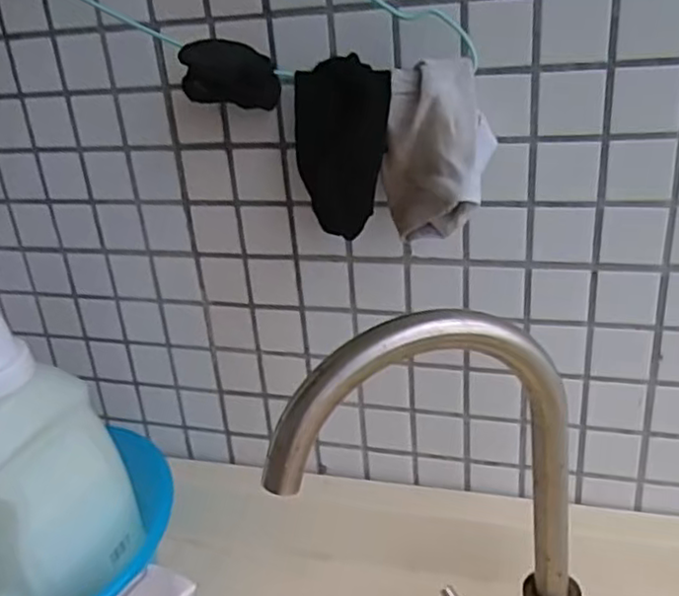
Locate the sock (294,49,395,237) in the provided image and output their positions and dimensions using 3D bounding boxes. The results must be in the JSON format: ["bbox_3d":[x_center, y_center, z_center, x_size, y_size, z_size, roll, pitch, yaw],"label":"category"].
[{"bbox_3d":[0.004,-0.111,0.499,0.063,0.119,0.040,-10,27,-10],"label":"sock"}]

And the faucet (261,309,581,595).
[{"bbox_3d":[0.069,0.158,0.438,0.198,0.323,0.060,-4,27,3],"label":"faucet"}]

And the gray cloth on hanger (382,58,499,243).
[{"bbox_3d":[0.069,-0.102,0.474,0.075,0.116,0.055,-1,27,9],"label":"gray cloth on hanger"}]

